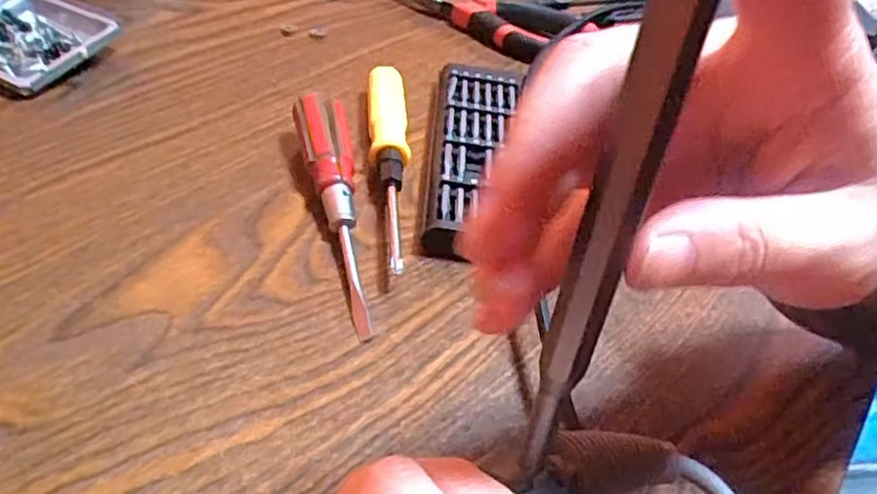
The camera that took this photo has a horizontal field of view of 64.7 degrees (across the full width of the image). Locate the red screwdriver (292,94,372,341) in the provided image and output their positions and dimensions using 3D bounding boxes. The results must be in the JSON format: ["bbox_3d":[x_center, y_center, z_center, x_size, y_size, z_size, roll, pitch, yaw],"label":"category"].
[{"bbox_3d":[-0.047,-0.020,0.306,0.024,0.027,0.131,-2,43,-14],"label":"red screwdriver"}]

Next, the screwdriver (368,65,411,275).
[{"bbox_3d":[-0.024,-0.046,0.346,0.020,0.017,0.148,3,42,-10],"label":"screwdriver"}]

